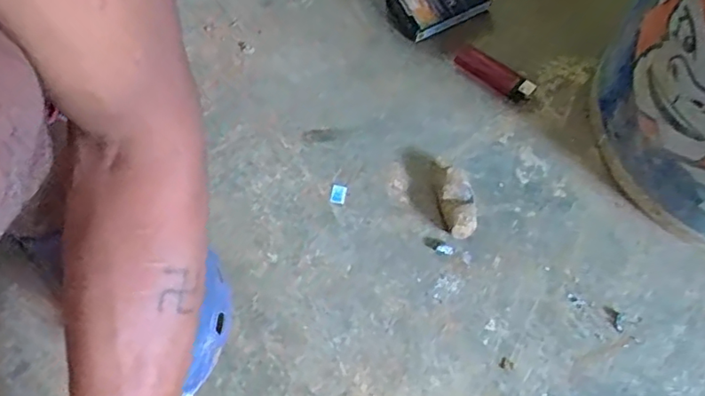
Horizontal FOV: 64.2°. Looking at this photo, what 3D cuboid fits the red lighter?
[{"bbox_3d":[0.136,-0.120,0.541,0.076,0.013,0.027,42,73,16],"label":"red lighter"}]

